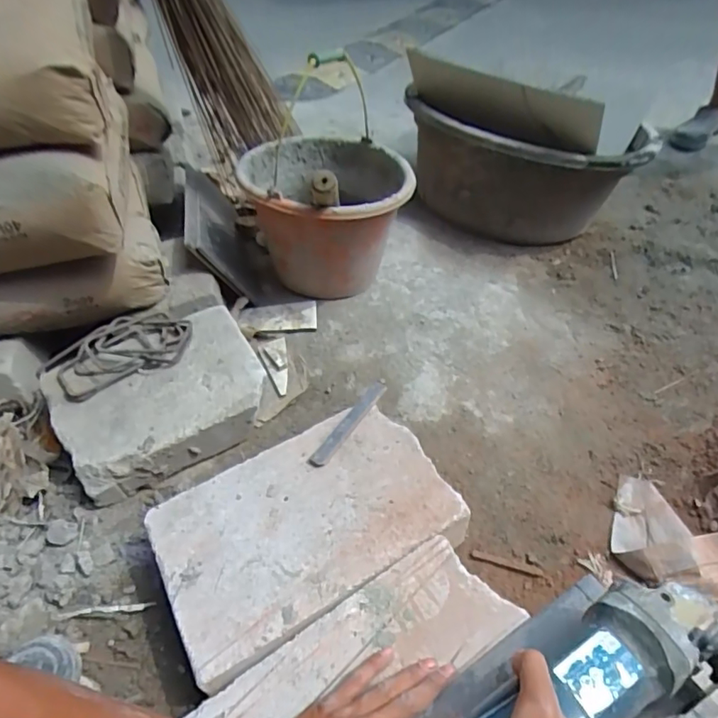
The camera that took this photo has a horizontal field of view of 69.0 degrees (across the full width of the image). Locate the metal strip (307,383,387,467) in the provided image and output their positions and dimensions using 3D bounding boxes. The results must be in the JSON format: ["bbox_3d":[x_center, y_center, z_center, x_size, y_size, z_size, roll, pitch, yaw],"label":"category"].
[{"bbox_3d":[-0.013,0.079,0.648,0.023,0.007,0.142,24,52,25],"label":"metal strip"}]

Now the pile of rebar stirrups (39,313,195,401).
[{"bbox_3d":[-0.336,-0.010,0.720,0.201,0.030,0.127,-31,51,-23],"label":"pile of rebar stirrups"}]

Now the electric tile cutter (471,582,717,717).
[{"bbox_3d":[0.162,0.247,0.387,0.248,0.073,0.083,-16,47,-17],"label":"electric tile cutter"}]

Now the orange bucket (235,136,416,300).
[{"bbox_3d":[-0.048,-0.241,0.883,0.253,0.257,0.267,-2,46,2],"label":"orange bucket"}]

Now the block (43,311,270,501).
[{"bbox_3d":[-0.265,0.055,0.716,0.262,0.083,0.197,-27,50,-21],"label":"block"}]

